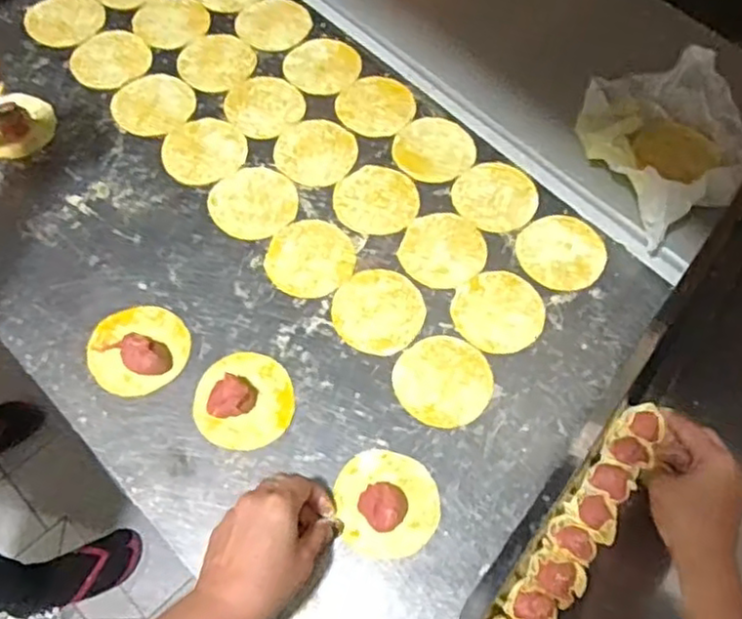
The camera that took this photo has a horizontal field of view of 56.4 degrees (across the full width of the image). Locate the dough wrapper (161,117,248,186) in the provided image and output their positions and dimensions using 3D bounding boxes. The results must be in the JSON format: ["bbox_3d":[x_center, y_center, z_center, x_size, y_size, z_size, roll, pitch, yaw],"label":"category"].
[{"bbox_3d":[-0.171,-0.163,0.710,0.076,0.004,0.083,1,62,-3],"label":"dough wrapper"}]

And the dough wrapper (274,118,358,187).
[{"bbox_3d":[-0.058,-0.163,0.716,0.081,0.004,0.081,1,62,-3],"label":"dough wrapper"}]

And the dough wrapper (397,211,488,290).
[{"bbox_3d":[0.071,-0.058,0.671,0.079,0.004,0.084,1,62,-3],"label":"dough wrapper"}]

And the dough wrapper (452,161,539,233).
[{"bbox_3d":[0.126,-0.115,0.701,0.080,0.006,0.083,1,62,-3],"label":"dough wrapper"}]

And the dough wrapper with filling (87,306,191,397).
[{"bbox_3d":[-0.202,0.031,0.597,0.083,0.020,0.081,1,62,-3],"label":"dough wrapper with filling"}]

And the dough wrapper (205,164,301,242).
[{"bbox_3d":[-0.115,-0.107,0.680,0.084,0.004,0.083,1,62,-3],"label":"dough wrapper"}]

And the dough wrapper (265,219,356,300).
[{"bbox_3d":[-0.056,-0.049,0.653,0.079,0.004,0.083,1,62,-3],"label":"dough wrapper"}]

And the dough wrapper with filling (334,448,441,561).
[{"bbox_3d":[0.014,0.148,0.539,0.078,0.027,0.081,1,62,-3],"label":"dough wrapper with filling"}]

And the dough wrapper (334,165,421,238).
[{"bbox_3d":[0.006,-0.110,0.691,0.081,0.004,0.080,1,62,-3],"label":"dough wrapper"}]

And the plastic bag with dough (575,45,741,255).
[{"bbox_3d":[0.299,-0.178,0.705,0.161,0.067,0.196,-21,66,-14],"label":"plastic bag with dough"}]

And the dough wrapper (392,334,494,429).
[{"bbox_3d":[0.063,0.061,0.603,0.083,0.004,0.081,1,62,-3],"label":"dough wrapper"}]

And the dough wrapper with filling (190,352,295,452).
[{"bbox_3d":[-0.106,0.072,0.579,0.081,0.024,0.085,15,63,5],"label":"dough wrapper with filling"}]

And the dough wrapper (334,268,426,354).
[{"bbox_3d":[0.007,0.001,0.633,0.080,0.004,0.083,24,64,9],"label":"dough wrapper"}]

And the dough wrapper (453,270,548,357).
[{"bbox_3d":[0.119,0.001,0.637,0.083,0.004,0.080,1,62,-3],"label":"dough wrapper"}]

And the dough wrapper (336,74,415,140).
[{"bbox_3d":[0.006,-0.221,0.748,0.080,0.004,0.086,24,64,9],"label":"dough wrapper"}]

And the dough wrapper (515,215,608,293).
[{"bbox_3d":[0.185,-0.056,0.675,0.083,0.004,0.084,0,62,1],"label":"dough wrapper"}]

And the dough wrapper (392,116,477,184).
[{"bbox_3d":[0.068,-0.169,0.725,0.083,0.004,0.088,1,62,-3],"label":"dough wrapper"}]

